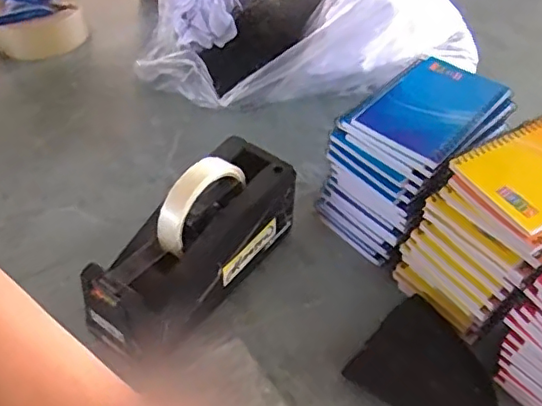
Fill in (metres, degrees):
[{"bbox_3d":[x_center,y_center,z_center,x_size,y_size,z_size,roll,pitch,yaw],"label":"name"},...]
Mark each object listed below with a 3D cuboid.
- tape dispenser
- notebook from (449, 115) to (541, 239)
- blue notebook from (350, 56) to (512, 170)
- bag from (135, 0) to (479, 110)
[{"bbox_3d":[-0.062,0.032,0.484,0.077,0.122,0.197,28,54,21],"label":"tape dispenser"},{"bbox_3d":[0.211,-0.028,0.438,0.134,0.007,0.084,-25,54,-21],"label":"notebook"},{"bbox_3d":[0.141,-0.084,0.495,0.082,0.008,0.130,34,56,24],"label":"blue notebook"},{"bbox_3d":[0.050,-0.246,0.725,0.421,0.137,0.237,-10,50,-10],"label":"bag"}]

